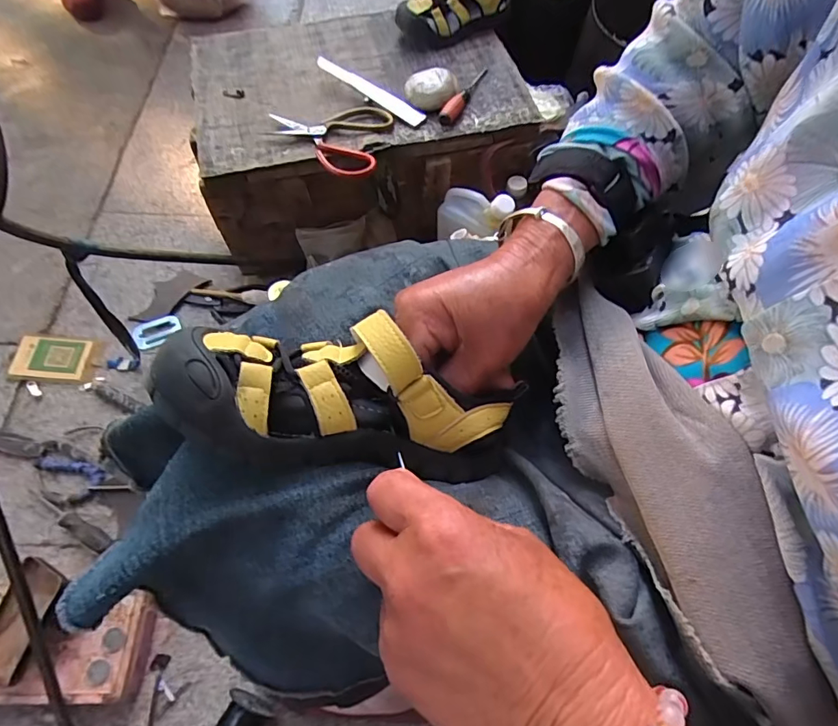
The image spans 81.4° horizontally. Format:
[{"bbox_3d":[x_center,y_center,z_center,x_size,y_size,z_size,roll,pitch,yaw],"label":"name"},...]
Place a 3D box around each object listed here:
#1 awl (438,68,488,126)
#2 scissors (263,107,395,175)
[{"bbox_3d":[0.069,-0.390,0.716,0.024,0.016,0.141,34,66,15],"label":"awl"},{"bbox_3d":[-0.128,-0.325,0.680,0.167,0.016,0.126,19,78,6],"label":"scissors"}]

